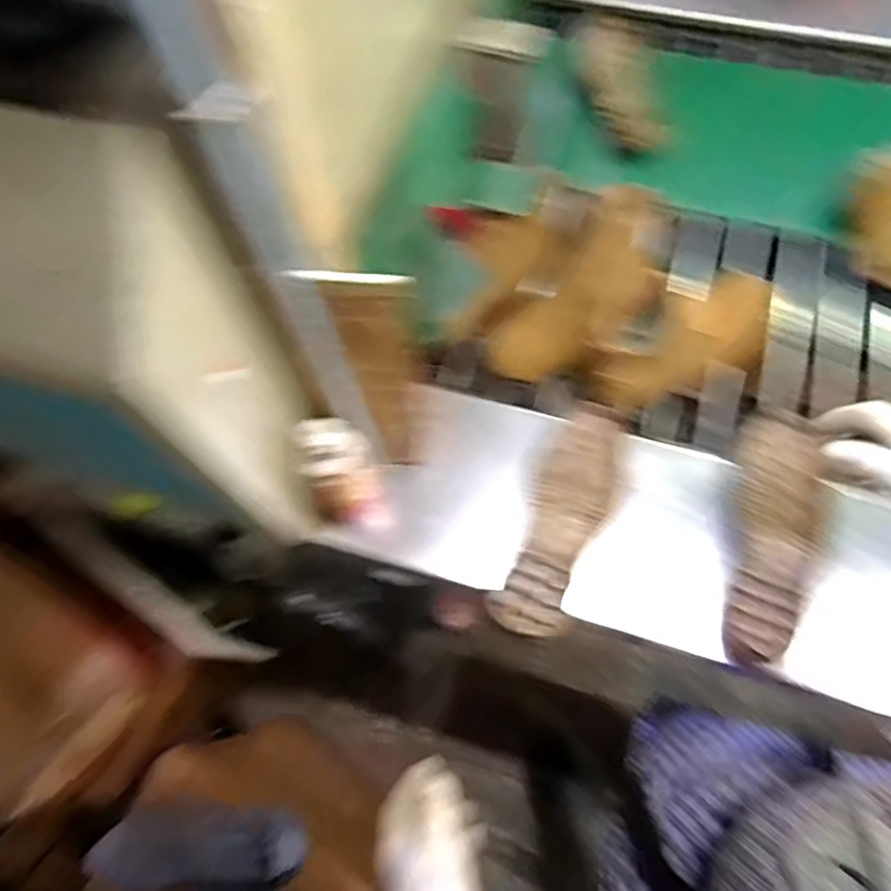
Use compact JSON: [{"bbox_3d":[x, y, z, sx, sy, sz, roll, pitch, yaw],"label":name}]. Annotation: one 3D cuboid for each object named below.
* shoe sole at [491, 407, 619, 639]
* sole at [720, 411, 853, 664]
[{"bbox_3d":[0.137,0.083,0.751,0.093,0.027,0.284,22,70,11],"label":"shoe sole"},{"bbox_3d":[0.381,0.099,0.719,0.096,0.040,0.301,17,66,9],"label":"sole"}]

